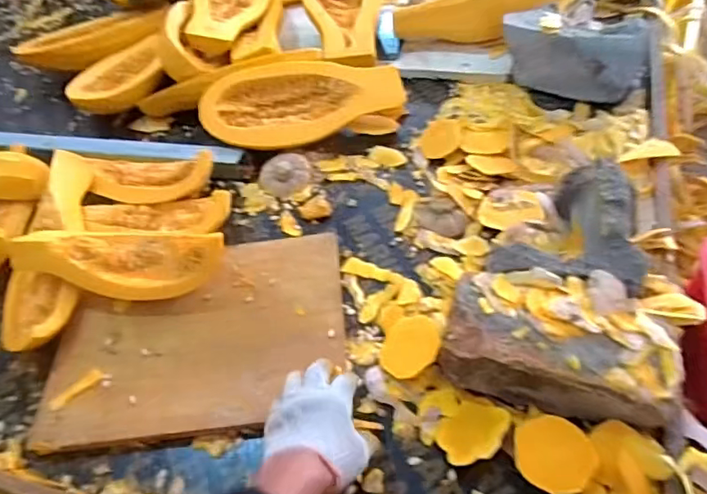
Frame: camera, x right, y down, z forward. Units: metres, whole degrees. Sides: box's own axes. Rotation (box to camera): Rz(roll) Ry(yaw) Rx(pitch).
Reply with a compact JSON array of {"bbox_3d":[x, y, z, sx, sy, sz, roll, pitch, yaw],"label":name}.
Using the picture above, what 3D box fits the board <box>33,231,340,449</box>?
[{"bbox_3d":[-0.198,0.107,0.708,0.370,0.023,0.266,-10,48,0],"label":"board"}]

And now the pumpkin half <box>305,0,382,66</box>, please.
[{"bbox_3d":[-0.019,-0.471,1.091,0.158,0.087,0.325,-6,52,0],"label":"pumpkin half"}]

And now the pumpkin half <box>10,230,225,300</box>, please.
[{"bbox_3d":[-0.319,0.017,0.752,0.307,0.068,0.104,1,49,10],"label":"pumpkin half"}]

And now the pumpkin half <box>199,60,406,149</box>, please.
[{"bbox_3d":[-0.092,-0.254,0.957,0.341,0.075,0.157,-16,53,-8],"label":"pumpkin half"}]

